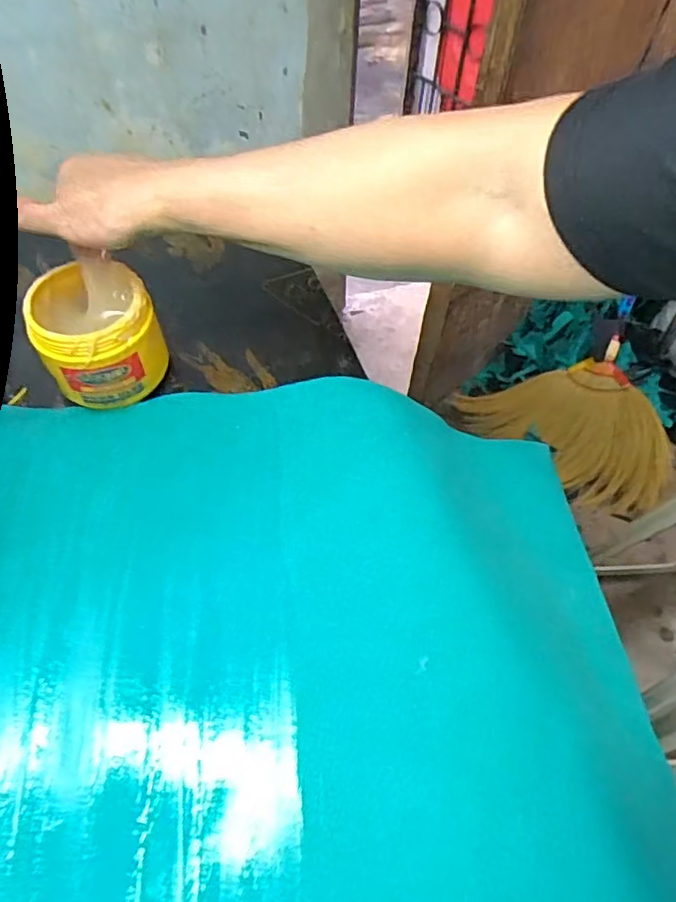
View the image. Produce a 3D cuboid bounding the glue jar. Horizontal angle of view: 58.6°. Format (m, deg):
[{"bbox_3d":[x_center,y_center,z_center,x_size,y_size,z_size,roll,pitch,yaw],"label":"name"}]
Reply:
[{"bbox_3d":[-0.188,-0.093,0.479,0.088,0.084,0.083,1,56,-1],"label":"glue jar"}]

